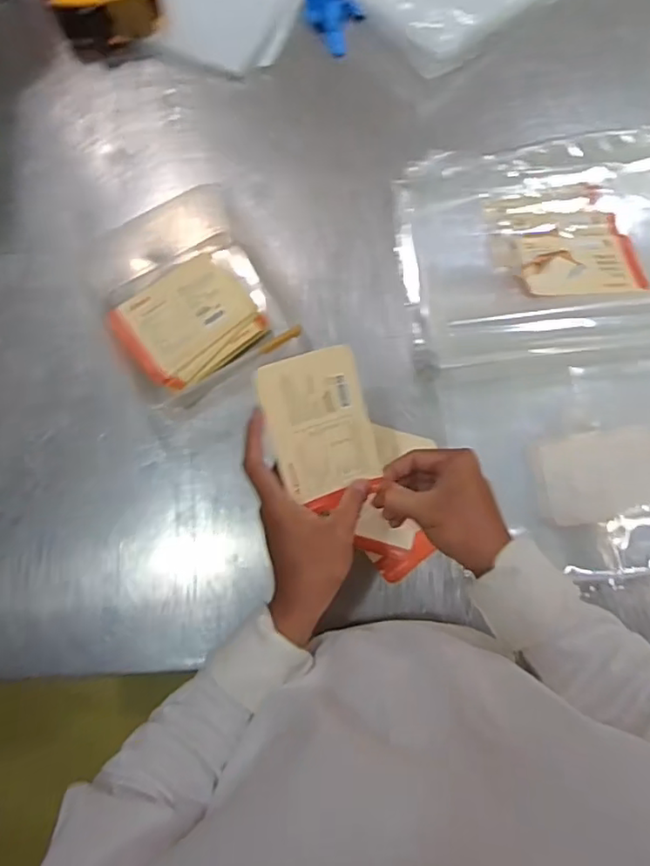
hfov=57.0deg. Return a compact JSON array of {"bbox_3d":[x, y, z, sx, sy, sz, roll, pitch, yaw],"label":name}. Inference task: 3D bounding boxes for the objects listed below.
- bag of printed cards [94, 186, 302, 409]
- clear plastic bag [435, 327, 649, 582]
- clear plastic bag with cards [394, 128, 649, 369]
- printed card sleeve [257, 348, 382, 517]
[{"bbox_3d":[-0.159,-0.157,0.669,0.175,0.033,0.243,-29,80,-4],"label":"bag of printed cards"},{"bbox_3d":[0.291,0.023,0.624,0.298,0.013,0.248,-10,79,-1],"label":"clear plastic bag"},{"bbox_3d":[0.264,-0.207,0.669,0.355,0.037,0.265,-3,79,1],"label":"clear plastic bag with cards"},{"bbox_3d":[-0.003,-0.003,0.488,0.081,0.007,0.121,-17,98,-10],"label":"printed card sleeve"}]

